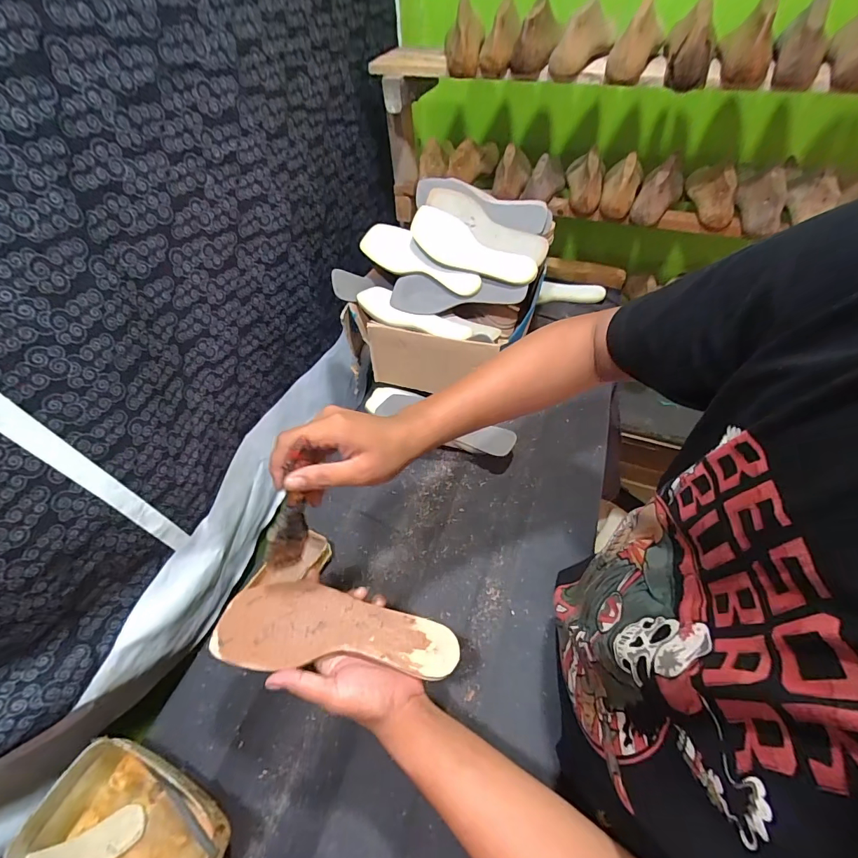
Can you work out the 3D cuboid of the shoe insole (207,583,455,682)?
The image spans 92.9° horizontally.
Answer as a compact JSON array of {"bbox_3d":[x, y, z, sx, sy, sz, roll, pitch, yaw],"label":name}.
[{"bbox_3d":[-0.091,0.201,0.409,0.235,0.011,0.079,6,52,1],"label":"shoe insole"}]

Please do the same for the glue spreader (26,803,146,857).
[{"bbox_3d":[-0.342,0.421,0.411,0.089,0.019,0.037,-2,44,-36],"label":"glue spreader"}]

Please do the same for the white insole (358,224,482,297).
[{"bbox_3d":[-0.014,-0.315,0.751,0.236,0.076,0.018,21,25,10],"label":"white insole"}]

